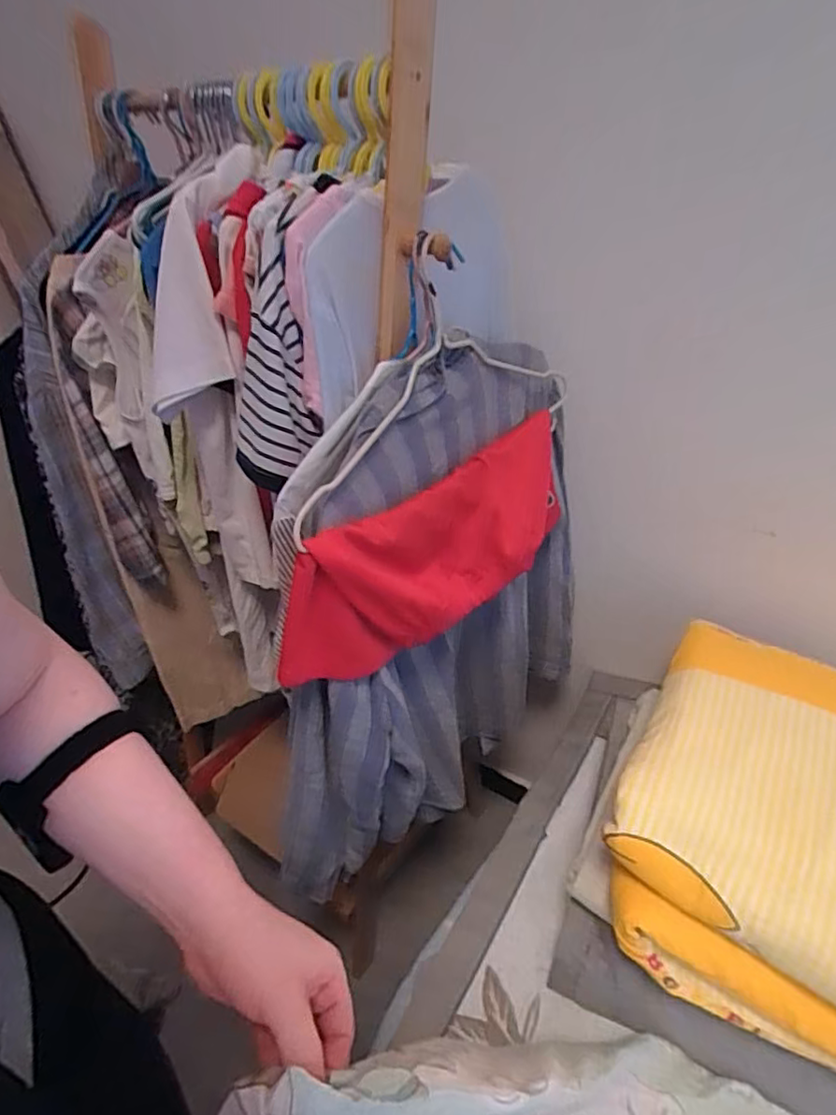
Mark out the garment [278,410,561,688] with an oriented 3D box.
[{"bbox_3d":[0.038,-0.006,0.647,0.067,0.158,0.425,30,46,33],"label":"garment"}]

